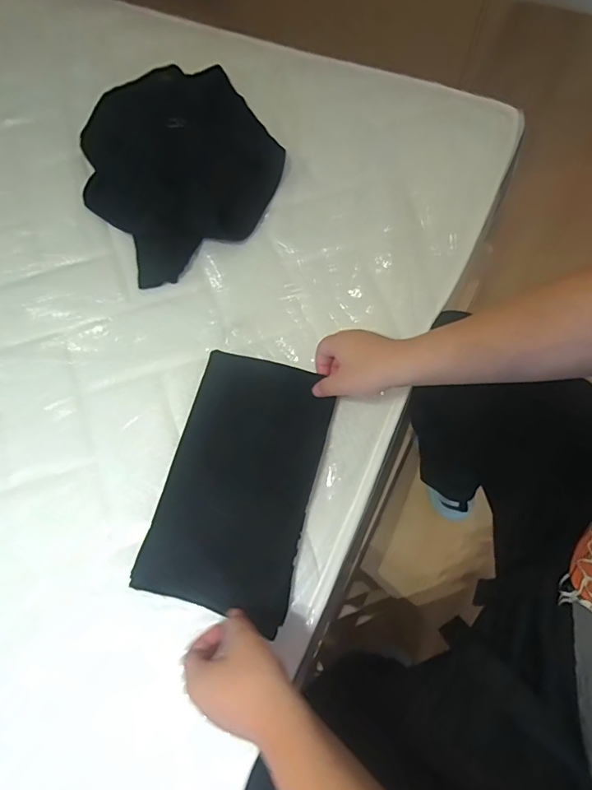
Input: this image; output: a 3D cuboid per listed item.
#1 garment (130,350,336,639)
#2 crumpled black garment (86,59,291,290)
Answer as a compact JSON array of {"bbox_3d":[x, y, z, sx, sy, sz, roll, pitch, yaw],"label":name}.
[{"bbox_3d":[-0.065,0.100,0.553,0.170,0.046,0.285,14,73,4],"label":"garment"},{"bbox_3d":[-0.172,-0.351,0.677,0.295,0.055,0.308,-35,76,-10],"label":"crumpled black garment"}]

